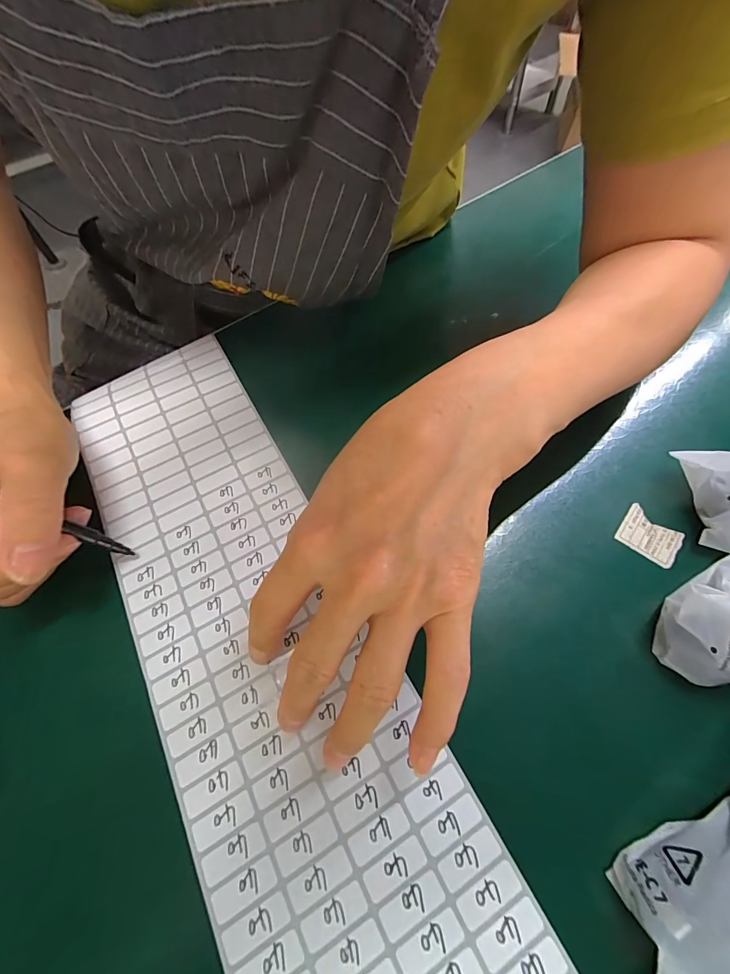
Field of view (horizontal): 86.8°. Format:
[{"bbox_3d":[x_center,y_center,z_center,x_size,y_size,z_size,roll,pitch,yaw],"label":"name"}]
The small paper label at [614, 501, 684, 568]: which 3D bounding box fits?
[{"bbox_3d":[0.150,0.025,0.203,0.027,0.004,0.023,38,72,23],"label":"small paper label"}]

